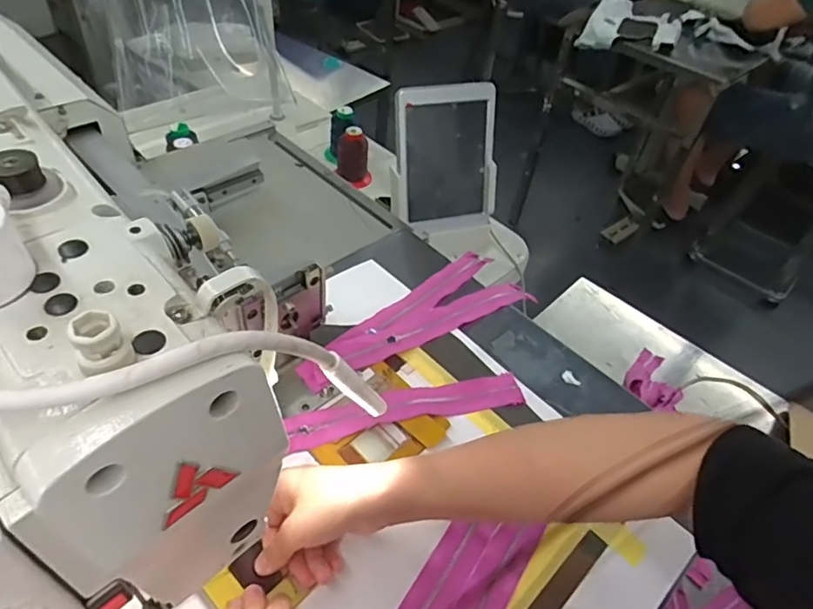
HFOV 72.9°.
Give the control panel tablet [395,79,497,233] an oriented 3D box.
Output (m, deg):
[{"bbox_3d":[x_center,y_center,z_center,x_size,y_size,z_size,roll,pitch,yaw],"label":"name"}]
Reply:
[{"bbox_3d":[0.061,-0.210,0.802,0.147,0.207,0.023,-11,29,-17],"label":"control panel tablet"}]

